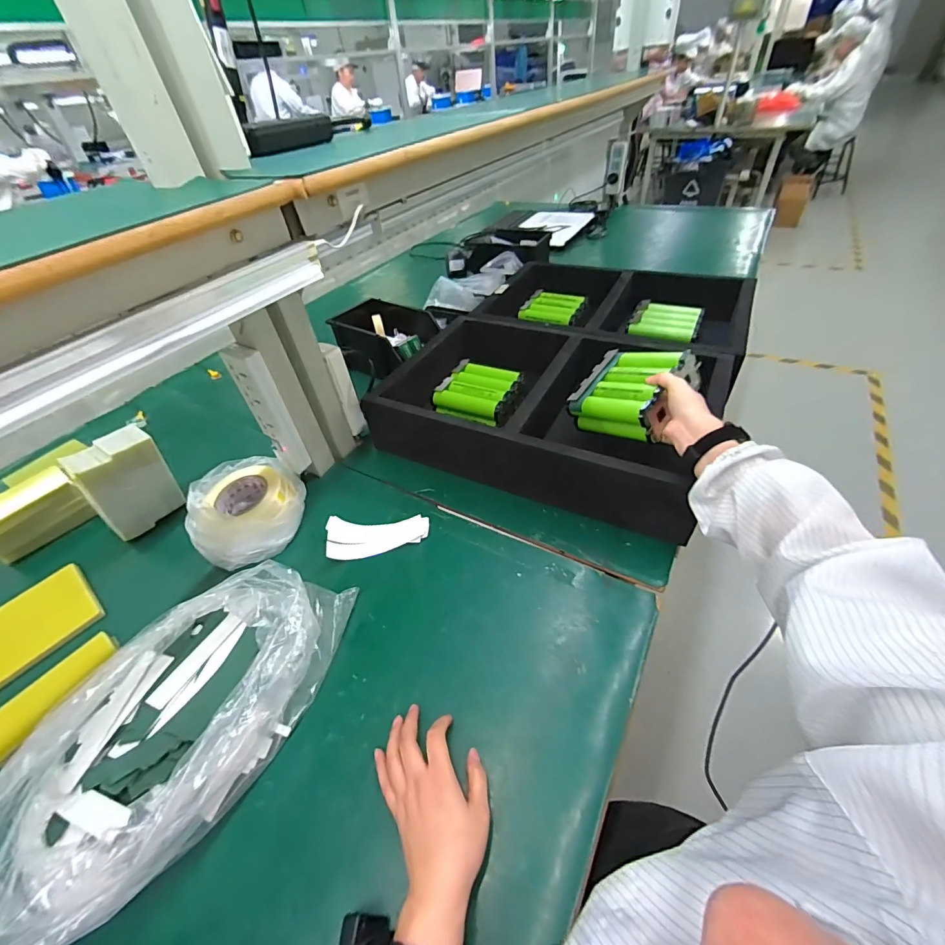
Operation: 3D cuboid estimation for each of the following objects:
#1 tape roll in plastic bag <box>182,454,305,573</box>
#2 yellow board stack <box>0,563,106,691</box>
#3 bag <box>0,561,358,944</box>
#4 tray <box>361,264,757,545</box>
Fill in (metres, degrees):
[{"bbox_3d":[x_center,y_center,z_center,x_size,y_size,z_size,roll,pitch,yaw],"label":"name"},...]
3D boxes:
[{"bbox_3d":[-0.359,0.053,0.672,0.171,0.068,0.174,-3,45,3],"label":"tape roll in plastic bag"},{"bbox_3d":[-0.627,0.214,0.595,0.138,0.014,0.145,28,54,30],"label":"yellow board stack"},{"bbox_3d":[-0.321,0.257,0.451,0.199,0.100,0.402,18,50,23],"label":"bag"},{"bbox_3d":[0.227,-0.251,0.889,0.566,0.131,0.736,18,50,23],"label":"tray"}]

